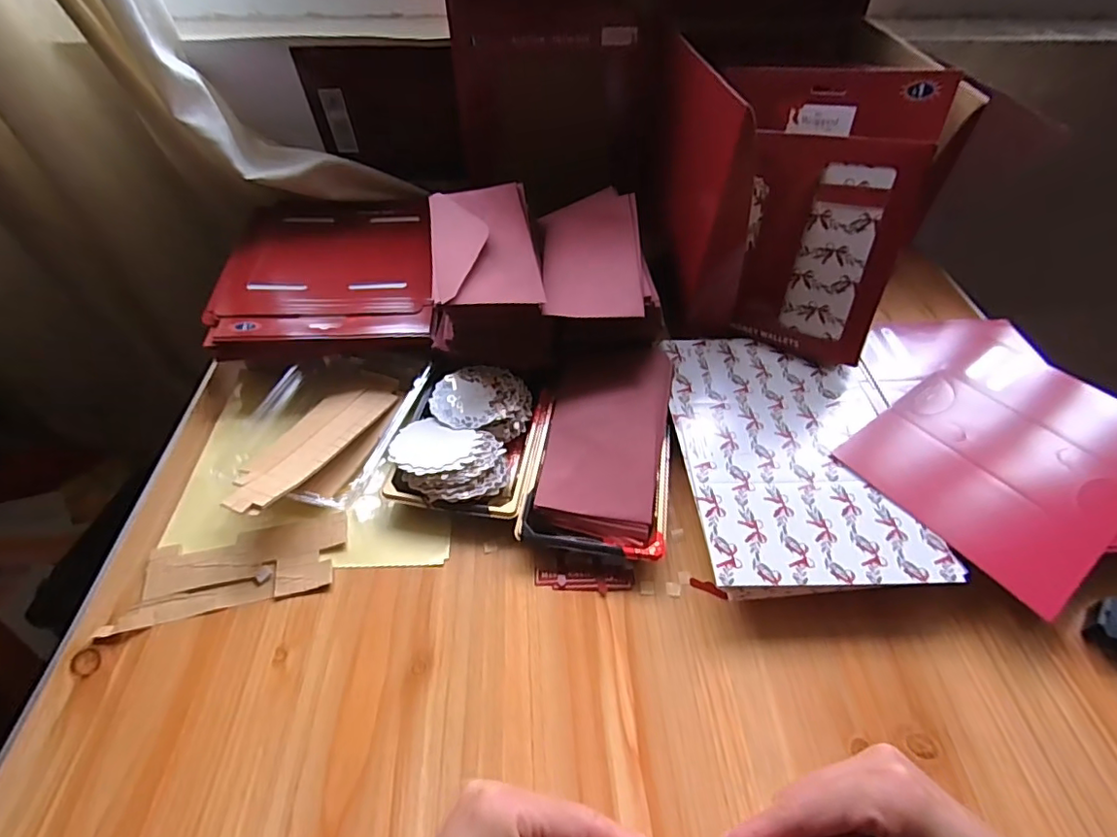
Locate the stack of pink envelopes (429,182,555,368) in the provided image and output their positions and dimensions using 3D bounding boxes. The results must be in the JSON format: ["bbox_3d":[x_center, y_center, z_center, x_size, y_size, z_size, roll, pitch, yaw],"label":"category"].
[{"bbox_3d":[-0.067,-0.150,0.545,0.108,0.074,0.178,-4,49,-3],"label":"stack of pink envelopes"}]

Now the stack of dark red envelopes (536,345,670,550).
[{"bbox_3d":[0.042,0.011,0.482,0.098,0.016,0.185,9,49,6],"label":"stack of dark red envelopes"}]

